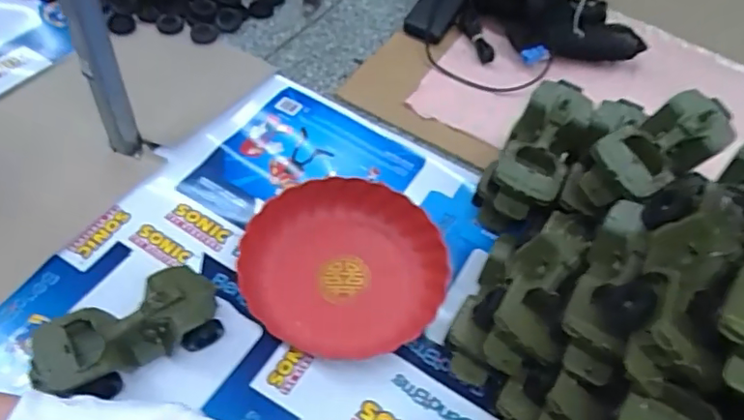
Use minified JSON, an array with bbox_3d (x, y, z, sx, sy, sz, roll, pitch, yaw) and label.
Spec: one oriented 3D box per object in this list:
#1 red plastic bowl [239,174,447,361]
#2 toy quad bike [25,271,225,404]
[{"bbox_3d":[-0.036,0.067,0.705,0.241,0.046,0.221,3,53,-4],"label":"red plastic bowl"},{"bbox_3d":[-0.255,0.131,0.613,0.182,0.073,0.078,-23,59,-22],"label":"toy quad bike"}]

